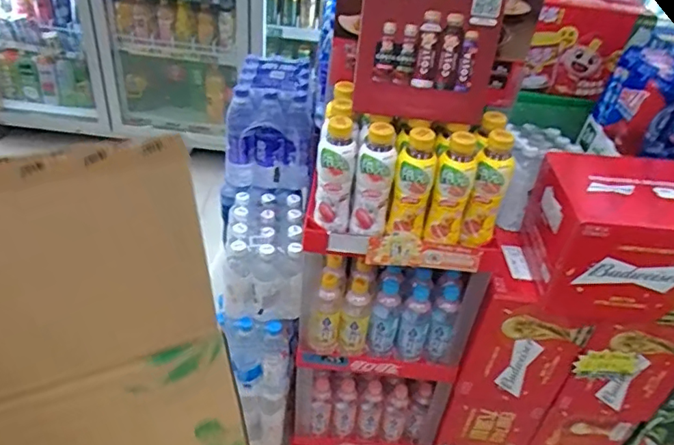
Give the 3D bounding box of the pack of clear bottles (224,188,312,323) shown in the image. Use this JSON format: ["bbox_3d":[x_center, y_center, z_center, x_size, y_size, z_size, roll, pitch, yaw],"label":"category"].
[{"bbox_3d":[-0.165,0.060,1.211,0.172,0.176,0.276,0,33,-10],"label":"pack of clear bottles"}]

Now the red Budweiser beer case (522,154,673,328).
[{"bbox_3d":[0.539,0.029,1.017,0.316,0.226,0.243,5,32,-1],"label":"red Budweiser beer case"}]

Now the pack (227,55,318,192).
[{"bbox_3d":[-0.156,-0.229,1.256,0.186,0.236,0.203,2,33,-6],"label":"pack"}]

